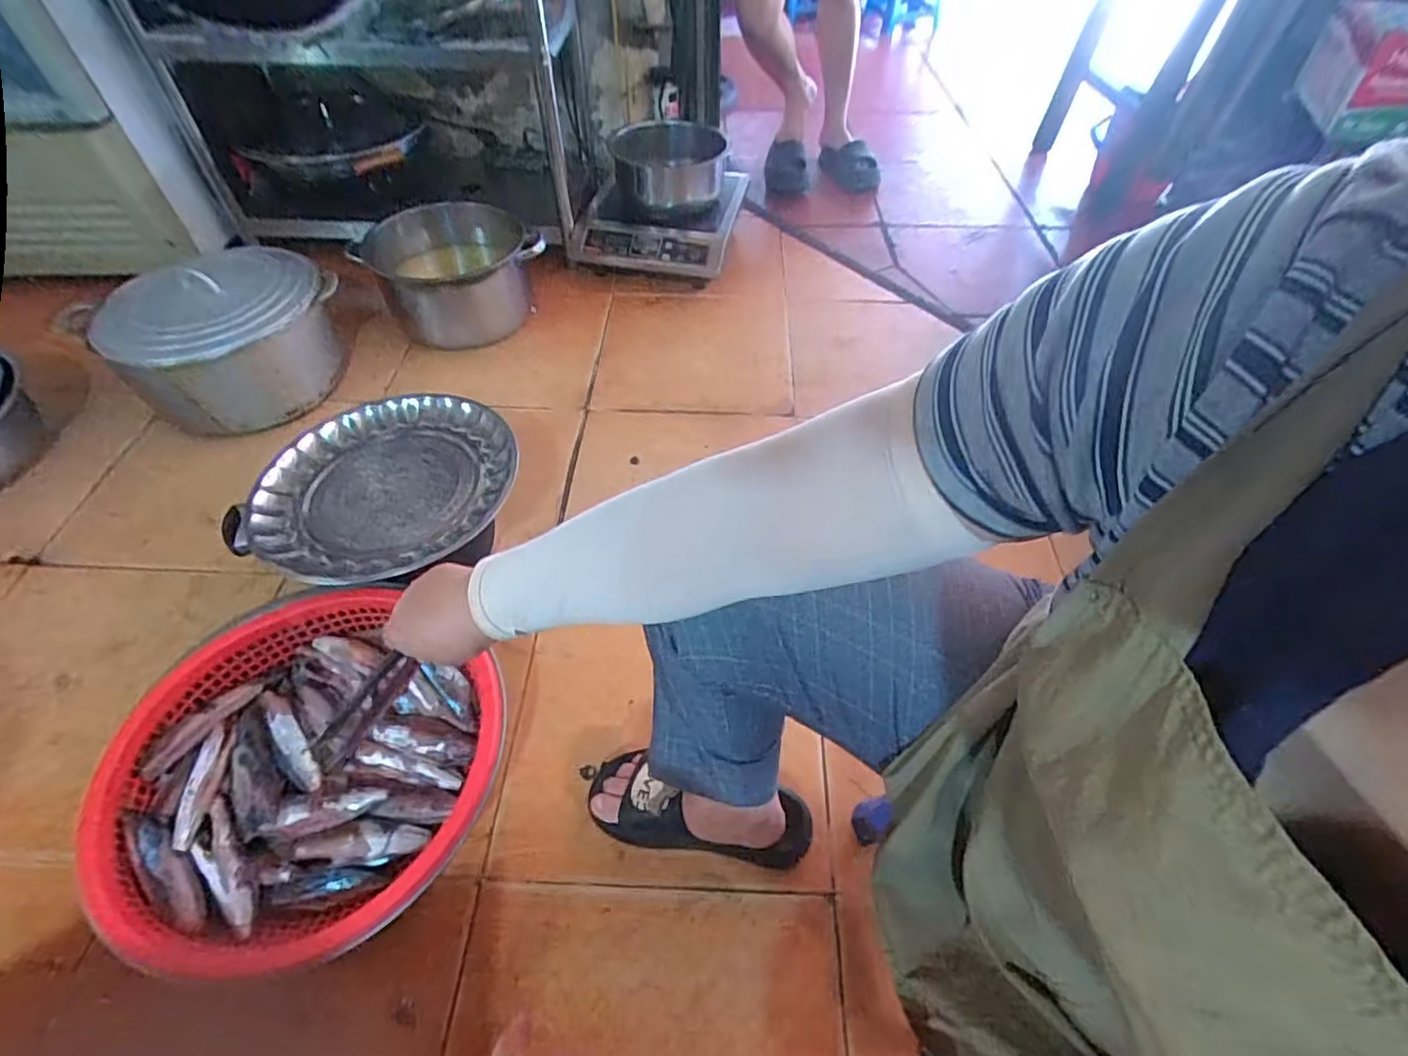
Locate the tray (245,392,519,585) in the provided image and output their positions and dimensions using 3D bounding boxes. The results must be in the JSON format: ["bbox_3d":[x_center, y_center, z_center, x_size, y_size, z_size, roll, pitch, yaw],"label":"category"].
[{"bbox_3d":[-0.415,-0.062,0.837,0.335,0.035,0.326,14,53,10],"label":"tray"}]

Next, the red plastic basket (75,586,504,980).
[{"bbox_3d":[-0.417,0.253,0.699,0.390,0.111,0.377,0,51,0],"label":"red plastic basket"}]

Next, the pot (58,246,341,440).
[{"bbox_3d":[-0.882,-0.362,1.184,0.381,0.211,0.328,-38,61,-26],"label":"pot"}]

